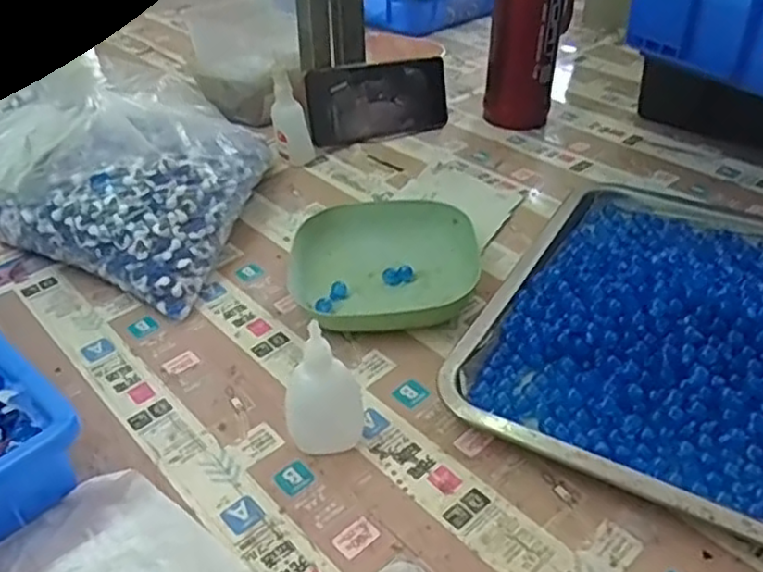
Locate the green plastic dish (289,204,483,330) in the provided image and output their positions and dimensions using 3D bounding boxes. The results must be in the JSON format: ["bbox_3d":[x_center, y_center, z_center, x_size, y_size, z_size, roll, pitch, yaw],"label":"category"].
[{"bbox_3d":[0.006,-0.018,0.549,0.152,0.034,0.119,-2,37,-2],"label":"green plastic dish"}]

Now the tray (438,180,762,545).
[{"bbox_3d":[0.218,0.022,0.477,0.267,0.049,0.309,20,41,25],"label":"tray"}]

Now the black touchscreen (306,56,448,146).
[{"bbox_3d":[-0.002,-0.199,0.746,0.162,0.080,0.011,-15,17,-25],"label":"black touchscreen"}]

